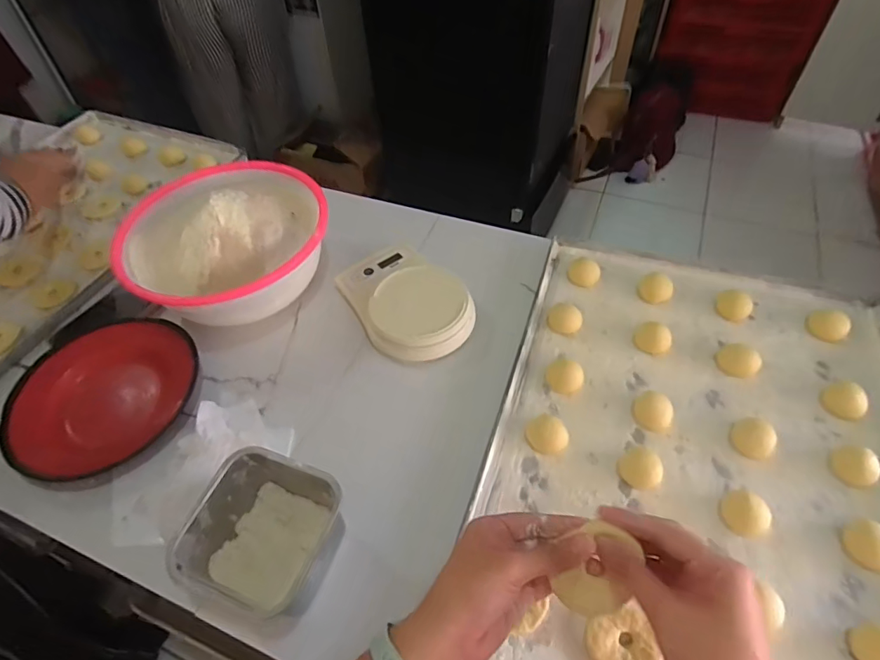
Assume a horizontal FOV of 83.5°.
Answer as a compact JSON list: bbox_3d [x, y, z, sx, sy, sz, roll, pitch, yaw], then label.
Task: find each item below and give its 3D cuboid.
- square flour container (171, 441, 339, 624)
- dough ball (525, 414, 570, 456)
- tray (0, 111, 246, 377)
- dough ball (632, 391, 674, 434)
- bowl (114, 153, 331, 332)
[{"bbox_3d":[-0.151,0.185,0.442,0.116,0.088,0.116,13,54,14],"label":"square flour container"},{"bbox_3d":[0.116,0.114,0.533,0.043,0.025,0.040,-2,52,3],"label":"dough ball"},{"bbox_3d":[-0.639,-0.157,0.770,0.383,0.035,0.568,22,60,19],"label":"tray"},{"bbox_3d":[0.236,0.091,0.547,0.042,0.025,0.038,19,56,18],"label":"dough ball"},{"bbox_3d":[-0.283,-0.114,0.660,0.244,0.120,0.242,-2,52,3],"label":"bowl"}]

